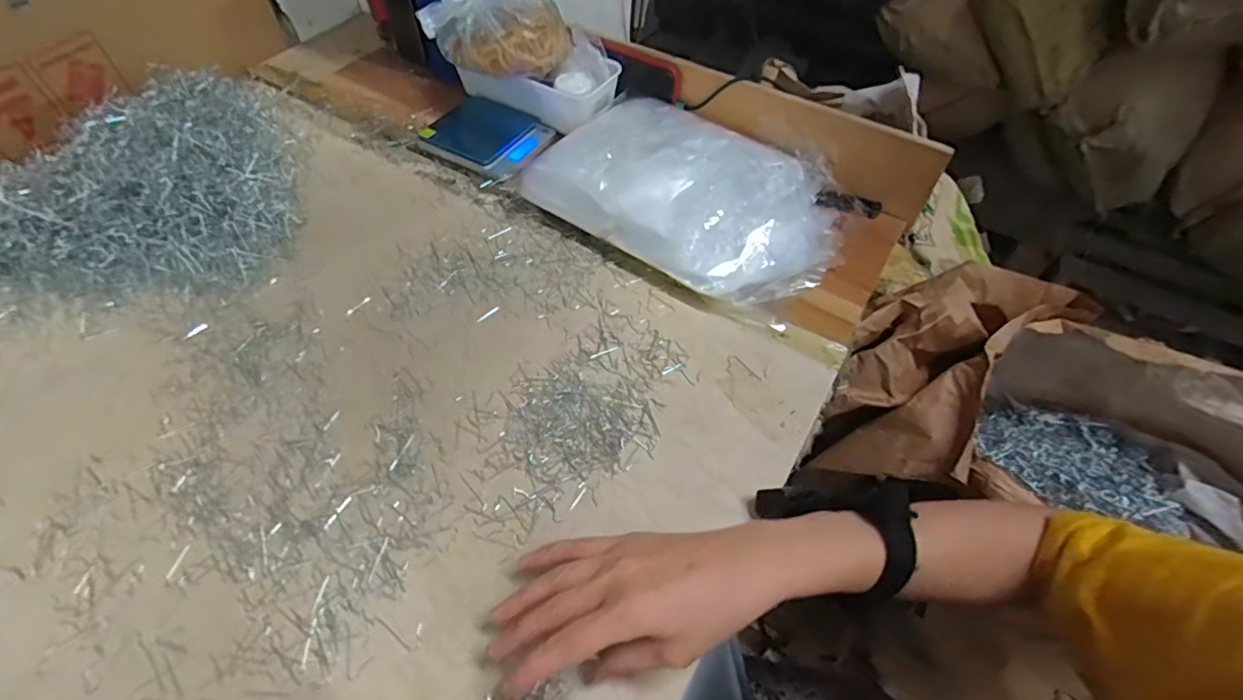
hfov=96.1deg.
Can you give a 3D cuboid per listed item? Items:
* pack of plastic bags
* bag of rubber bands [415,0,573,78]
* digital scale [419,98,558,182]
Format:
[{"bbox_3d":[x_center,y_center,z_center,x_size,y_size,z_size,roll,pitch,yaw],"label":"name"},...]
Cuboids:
[{"bbox_3d":[0.071,-0.166,0.581,0.303,0.070,0.198,32,59,20],"label":"pack of plastic bags"},{"bbox_3d":[-0.139,-0.356,0.621,0.145,0.071,0.108,-25,59,-19],"label":"bag of rubber bands"},{"bbox_3d":[-0.150,-0.248,0.654,0.129,0.022,0.115,27,57,16],"label":"digital scale"}]

